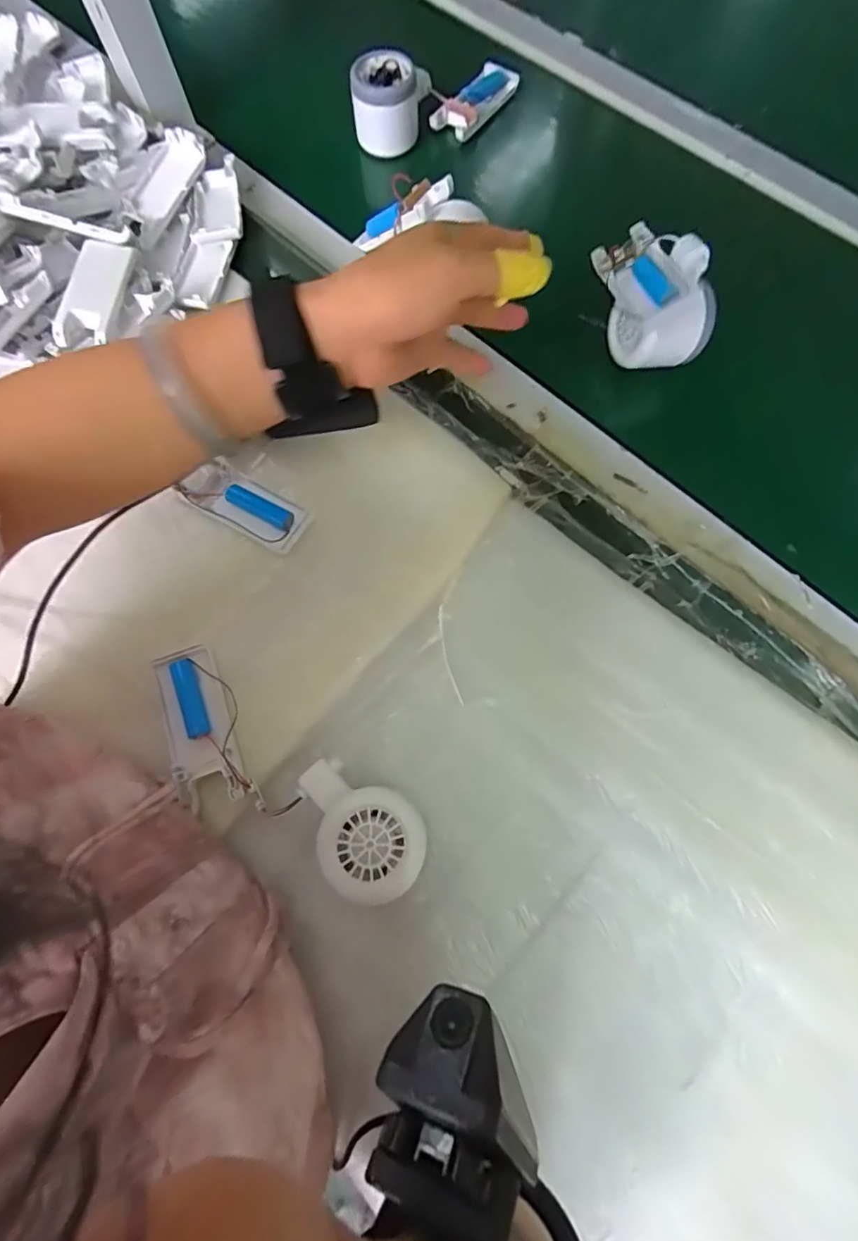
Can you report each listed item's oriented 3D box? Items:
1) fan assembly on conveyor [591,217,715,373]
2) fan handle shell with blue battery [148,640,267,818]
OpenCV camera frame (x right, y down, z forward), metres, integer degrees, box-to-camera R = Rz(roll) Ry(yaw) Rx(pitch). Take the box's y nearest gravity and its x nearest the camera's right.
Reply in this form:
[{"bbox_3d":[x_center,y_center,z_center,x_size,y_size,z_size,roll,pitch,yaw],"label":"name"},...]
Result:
[{"bbox_3d":[0.164,-0.236,0.394,0.062,0.079,0.080,-20,74,-4],"label":"fan assembly on conveyor"},{"bbox_3d":[-0.141,0.068,0.331,0.046,0.013,0.105,-20,74,-4],"label":"fan handle shell with blue battery"}]

